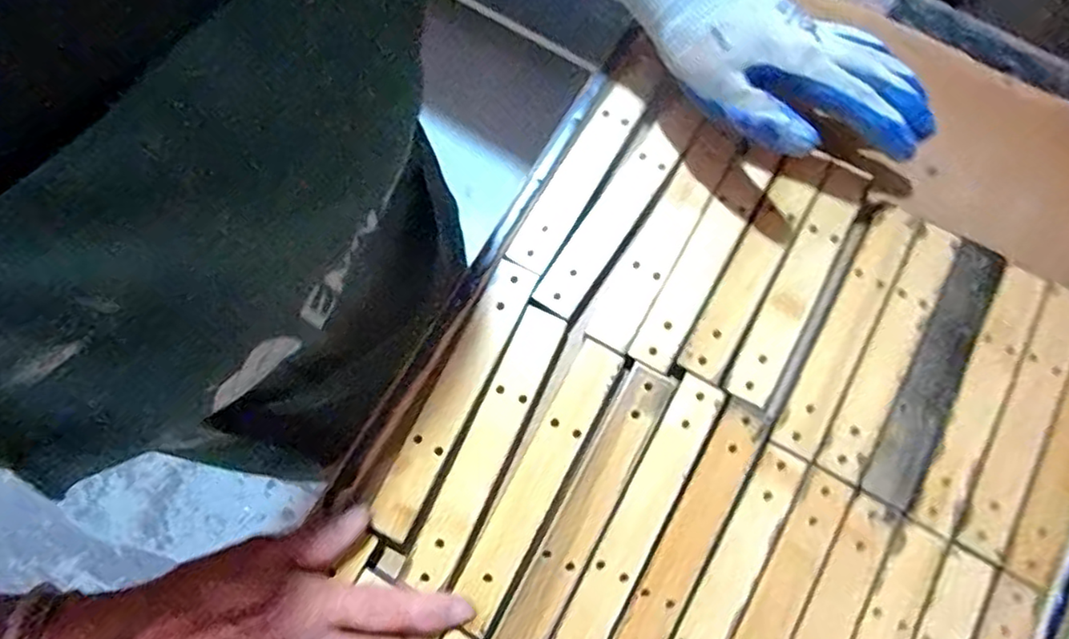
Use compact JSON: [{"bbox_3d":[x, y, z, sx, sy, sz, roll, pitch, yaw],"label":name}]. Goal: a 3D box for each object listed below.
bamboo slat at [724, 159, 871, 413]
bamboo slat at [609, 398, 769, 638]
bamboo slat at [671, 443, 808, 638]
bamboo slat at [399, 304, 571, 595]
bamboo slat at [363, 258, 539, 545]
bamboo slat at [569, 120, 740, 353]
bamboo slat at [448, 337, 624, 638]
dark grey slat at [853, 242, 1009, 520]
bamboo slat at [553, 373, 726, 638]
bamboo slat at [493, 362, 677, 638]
[{"bbox_3d":[0.168,-0.026,0.397,0.026,0.004,0.173,30,77,7],"label":"bamboo slat"},{"bbox_3d":[0.086,0.132,0.365,0.027,0.004,0.179,30,77,7],"label":"bamboo slat"},{"bbox_3d":[0.105,0.151,0.352,0.026,0.004,0.171,30,77,7],"label":"bamboo slat"},{"bbox_3d":[-0.028,0.074,0.380,0.027,0.004,0.176,24,77,6],"label":"bamboo slat"},{"bbox_3d":[-0.050,0.044,0.386,0.031,0.007,0.178,25,77,6],"label":"bamboo slat"},{"bbox_3d":[0.083,-0.056,0.408,0.033,0.006,0.166,31,78,7],"label":"bamboo slat"},{"bbox_3d":[0.001,0.094,0.377,0.028,0.005,0.176,27,77,6],"label":"bamboo slat"},{"bbox_3d":[0.243,0.032,0.384,0.029,0.004,0.172,29,77,7],"label":"dark grey slat"},{"bbox_3d":[0.061,0.116,0.370,0.027,0.004,0.179,29,77,7],"label":"bamboo slat"},{"bbox_3d":[0.030,0.110,0.372,0.028,0.004,0.179,28,77,7],"label":"bamboo slat"}]

